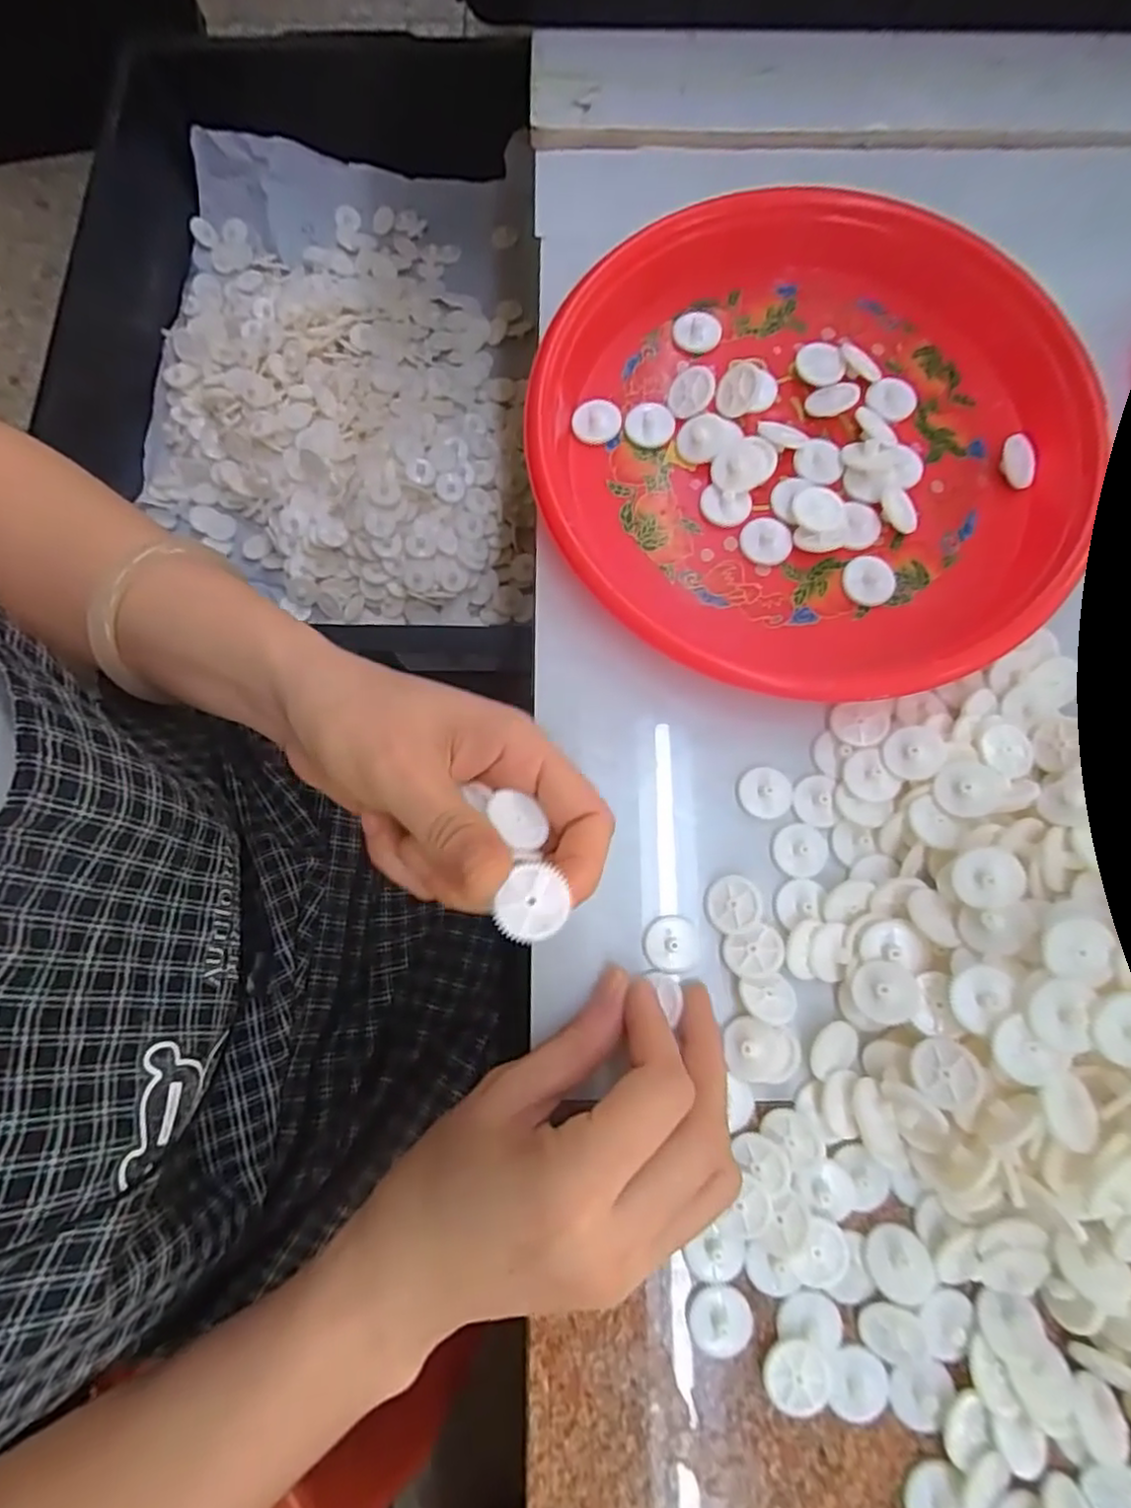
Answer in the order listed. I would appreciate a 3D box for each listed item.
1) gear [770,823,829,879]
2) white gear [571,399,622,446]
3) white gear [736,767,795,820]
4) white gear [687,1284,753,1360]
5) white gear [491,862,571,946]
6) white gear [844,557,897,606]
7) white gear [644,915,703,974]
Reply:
[{"bbox_3d":[0.094,0.039,0.262,0.021,0.004,0.021,-4,79,-1],"label":"gear"},{"bbox_3d":[0.014,-0.152,0.301,0.022,0.005,0.021,6,79,1],"label":"white gear"},{"bbox_3d":[0.081,0.016,0.267,0.021,0.004,0.020,2,79,0],"label":"white gear"},{"bbox_3d":[0.054,0.197,0.228,0.022,0.004,0.021,0,79,0],"label":"white gear"},{"bbox_3d":[-0.009,0.043,0.185,0.018,0.004,0.021,26,80,5],"label":"white gear"},{"bbox_3d":[0.130,-0.074,0.281,0.021,0.006,0.020,0,79,0],"label":"white gear"},{"bbox_3d":[0.041,0.074,0.255,0.022,0.004,0.021,0,79,0],"label":"white gear"}]

